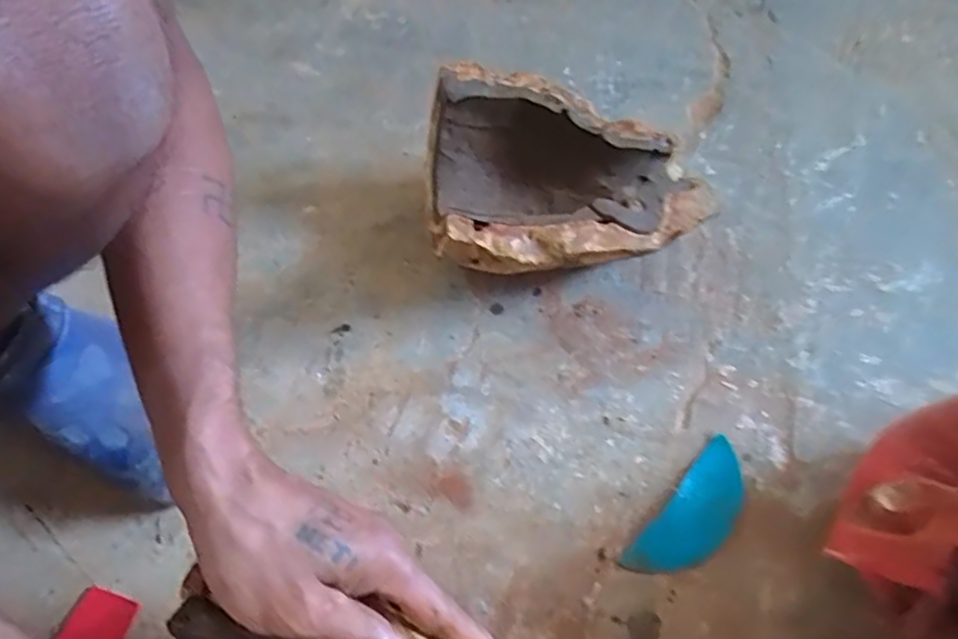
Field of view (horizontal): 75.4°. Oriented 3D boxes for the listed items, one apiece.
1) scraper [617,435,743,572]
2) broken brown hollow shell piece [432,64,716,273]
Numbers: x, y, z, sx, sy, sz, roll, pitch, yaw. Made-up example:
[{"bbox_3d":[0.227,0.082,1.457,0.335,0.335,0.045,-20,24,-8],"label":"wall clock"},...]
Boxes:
[{"bbox_3d":[0.151,0.135,0.430,0.044,0.004,0.117,38,65,23],"label":"scraper"},{"bbox_3d":[0.067,-0.121,0.537,0.228,0.109,0.185,-14,58,-8],"label":"broken brown hollow shell piece"}]

